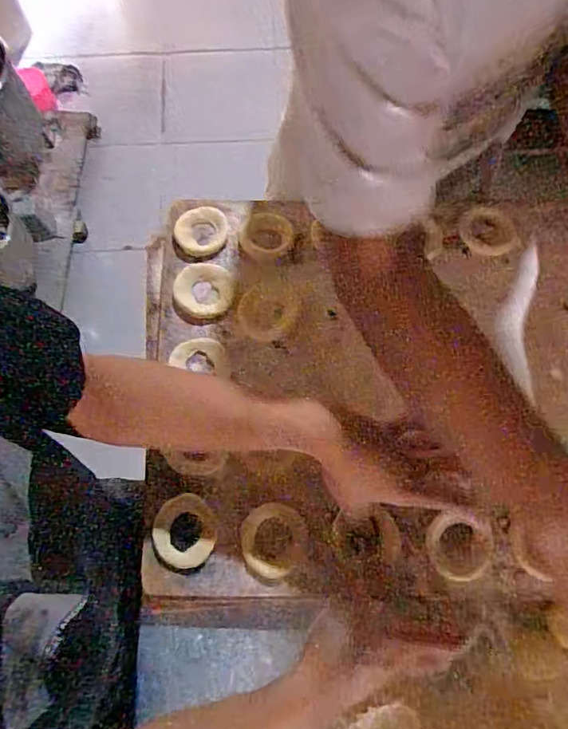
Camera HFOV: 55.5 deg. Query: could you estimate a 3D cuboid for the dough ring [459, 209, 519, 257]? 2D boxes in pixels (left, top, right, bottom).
[{"bbox_3d":[0.230,-0.148,0.607,0.062,0.014,0.052,29,74,10],"label":"dough ring"}]

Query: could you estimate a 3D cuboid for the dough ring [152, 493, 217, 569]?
[{"bbox_3d":[-0.093,0.157,0.508,0.058,0.011,0.065,3,71,1],"label":"dough ring"}]

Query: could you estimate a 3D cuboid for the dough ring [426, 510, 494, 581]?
[{"bbox_3d":[0.165,0.171,0.505,0.062,0.015,0.060,0,71,0],"label":"dough ring"}]

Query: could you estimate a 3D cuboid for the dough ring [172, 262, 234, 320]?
[{"bbox_3d":[-0.086,-0.081,0.583,0.059,0.013,0.065,30,74,10],"label":"dough ring"}]

